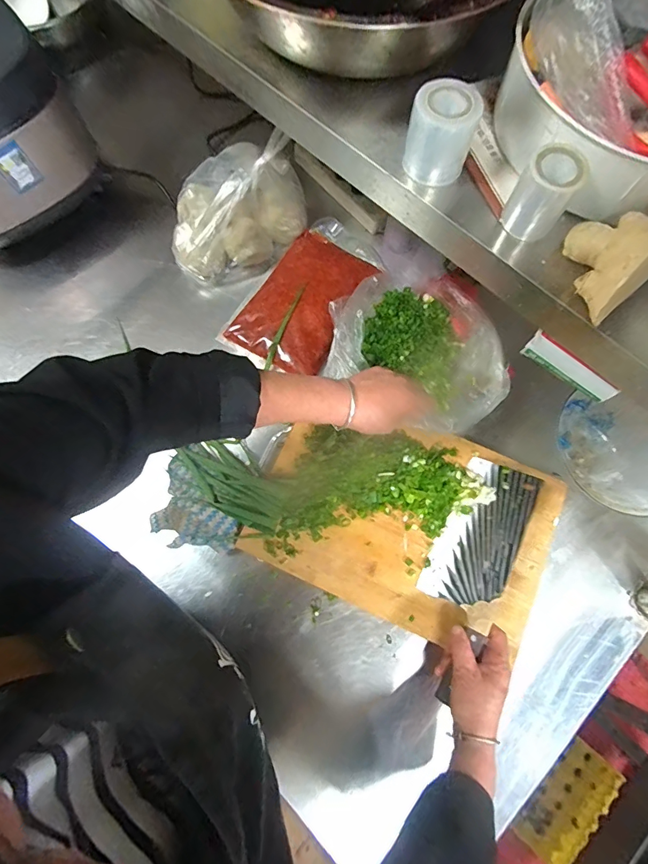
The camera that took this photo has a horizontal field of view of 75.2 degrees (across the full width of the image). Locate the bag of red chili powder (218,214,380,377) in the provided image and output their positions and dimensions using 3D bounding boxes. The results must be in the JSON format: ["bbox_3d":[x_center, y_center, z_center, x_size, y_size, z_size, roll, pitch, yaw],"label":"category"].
[{"bbox_3d":[-0.020,-0.231,0.704,0.173,0.035,0.293,34,77,9],"label":"bag of red chili powder"}]

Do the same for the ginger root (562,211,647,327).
[{"bbox_3d":[0.205,-0.127,0.303,0.064,0.036,0.062,-40,78,-10],"label":"ginger root"}]

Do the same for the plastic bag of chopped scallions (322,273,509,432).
[{"bbox_3d":[0.147,-0.118,0.607,0.239,0.096,0.210,39,78,10],"label":"plastic bag of chopped scallions"}]

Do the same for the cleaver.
[{"bbox_3d":[0.191,0.181,0.559,0.099,0.023,0.295,19,74,29],"label":"cleaver"}]

